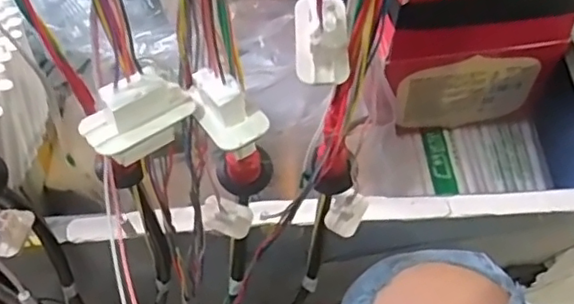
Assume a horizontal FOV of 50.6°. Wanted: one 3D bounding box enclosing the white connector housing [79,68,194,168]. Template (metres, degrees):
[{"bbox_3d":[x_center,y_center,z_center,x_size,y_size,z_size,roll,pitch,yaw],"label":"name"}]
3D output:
[{"bbox_3d":[-0.052,-0.014,0.216,0.040,0.020,0.021,-29,68,-17],"label":"white connector housing"}]

